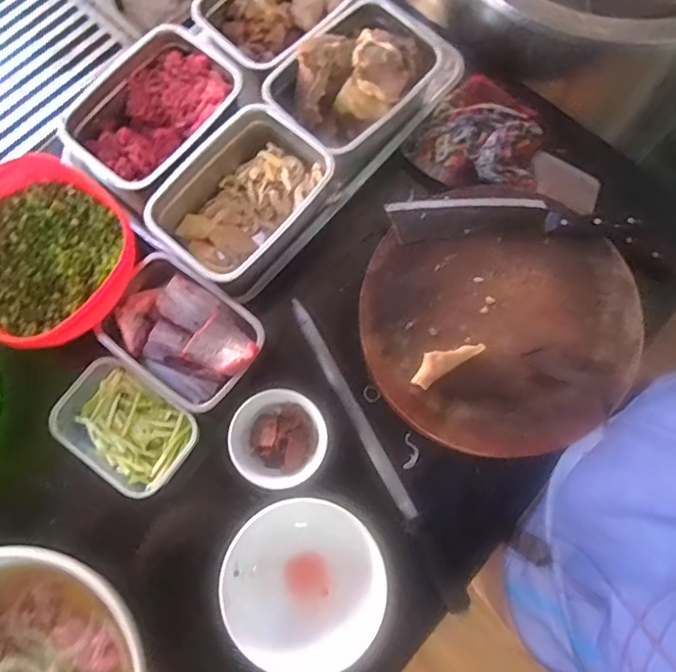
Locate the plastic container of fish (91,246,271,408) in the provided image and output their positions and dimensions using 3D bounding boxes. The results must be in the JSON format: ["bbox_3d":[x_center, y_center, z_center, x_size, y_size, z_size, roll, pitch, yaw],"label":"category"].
[{"bbox_3d":[-0.184,-0.003,0.657,0.184,0.056,0.132,35,79,8],"label":"plastic container of fish"}]

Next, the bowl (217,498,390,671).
[{"bbox_3d":[-0.035,0.263,0.593,0.167,0.064,0.162,0,77,0],"label":"bowl"}]

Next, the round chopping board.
[{"bbox_3d":[0.193,-0.018,0.669,0.316,0.050,0.311,0,77,0],"label":"round chopping board"}]

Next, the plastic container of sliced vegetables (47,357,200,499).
[{"bbox_3d":[-0.244,0.103,0.635,0.153,0.045,0.109,35,79,7],"label":"plastic container of sliced vegetables"}]

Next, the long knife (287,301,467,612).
[{"bbox_3d":[0.045,0.134,0.653,0.024,0.012,0.400,-28,78,-7],"label":"long knife"}]

